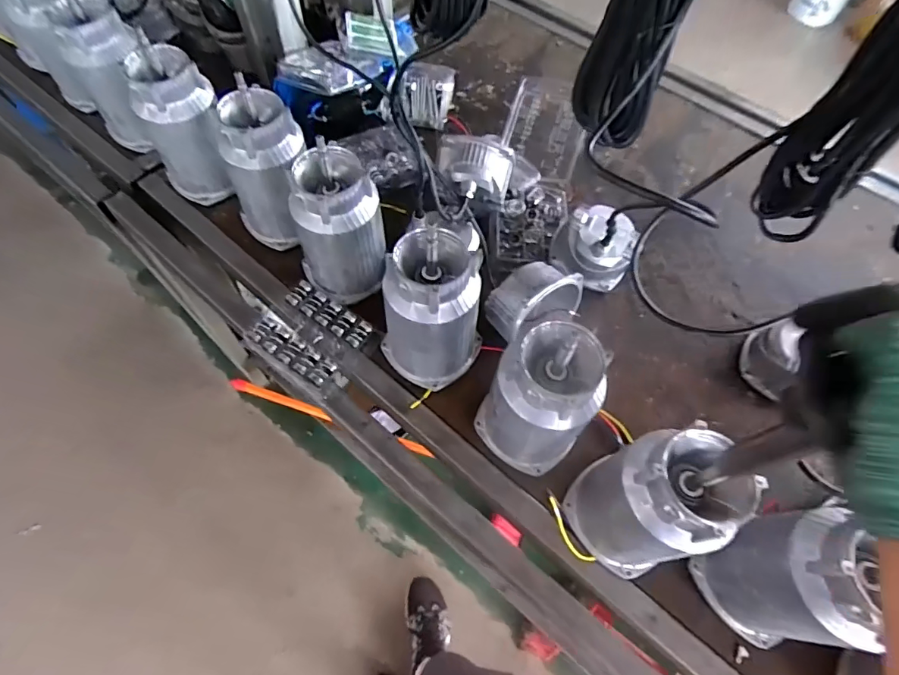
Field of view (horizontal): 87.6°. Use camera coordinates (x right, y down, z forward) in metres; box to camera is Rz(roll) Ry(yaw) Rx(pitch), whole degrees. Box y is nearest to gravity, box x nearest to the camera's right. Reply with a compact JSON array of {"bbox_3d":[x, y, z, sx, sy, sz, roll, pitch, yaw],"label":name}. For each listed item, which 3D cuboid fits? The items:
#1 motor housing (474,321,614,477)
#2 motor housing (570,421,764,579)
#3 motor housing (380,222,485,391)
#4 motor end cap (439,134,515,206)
[{"bbox_3d":[0.112,0.082,0.574,0.113,0.219,0.124,1,62,-3],"label":"motor housing"},{"bbox_3d":[0.224,0.188,0.525,0.114,0.224,0.128,-31,68,-18],"label":"motor housing"},{"bbox_3d":[-0.026,-0.031,0.624,0.125,0.219,0.113,38,66,16],"label":"motor housing"},{"bbox_3d":[0.040,-0.266,0.751,0.125,0.074,0.075,10,62,2],"label":"motor end cap"}]

